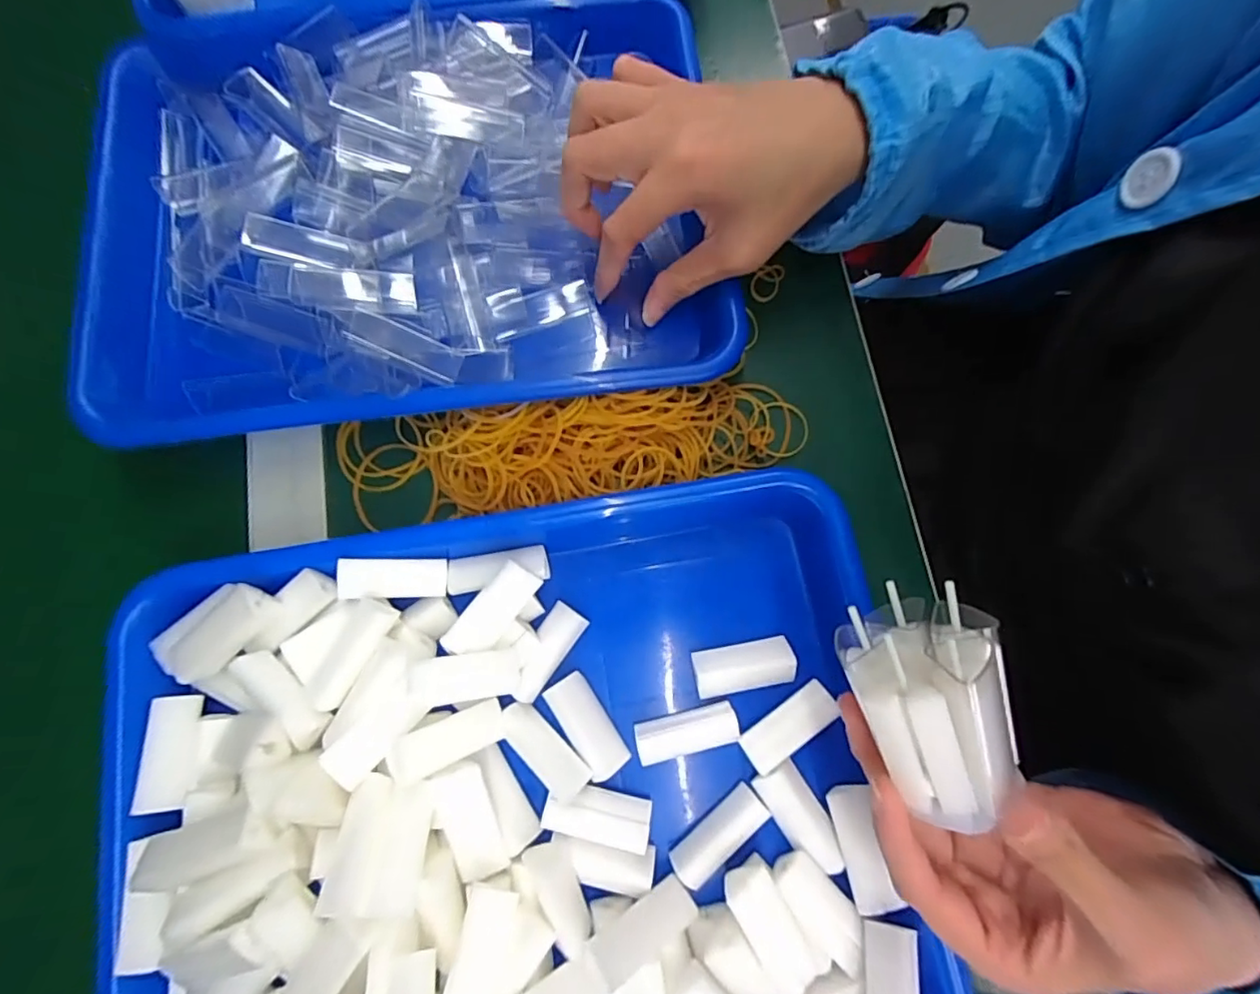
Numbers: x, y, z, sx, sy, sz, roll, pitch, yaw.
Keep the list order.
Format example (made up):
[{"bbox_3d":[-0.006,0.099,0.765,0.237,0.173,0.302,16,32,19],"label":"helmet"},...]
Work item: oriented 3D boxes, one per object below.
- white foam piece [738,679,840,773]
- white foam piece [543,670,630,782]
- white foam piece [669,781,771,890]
[{"bbox_3d":[0.071,0.102,0.248,0.045,0.010,0.017,-33,80,-7],"label":"white foam piece"},{"bbox_3d":[-0.020,0.103,0.252,0.019,0.008,0.045,-34,80,-7],"label":"white foam piece"},{"bbox_3d":[0.039,0.149,0.245,0.046,0.014,0.017,-31,57,-19],"label":"white foam piece"}]

